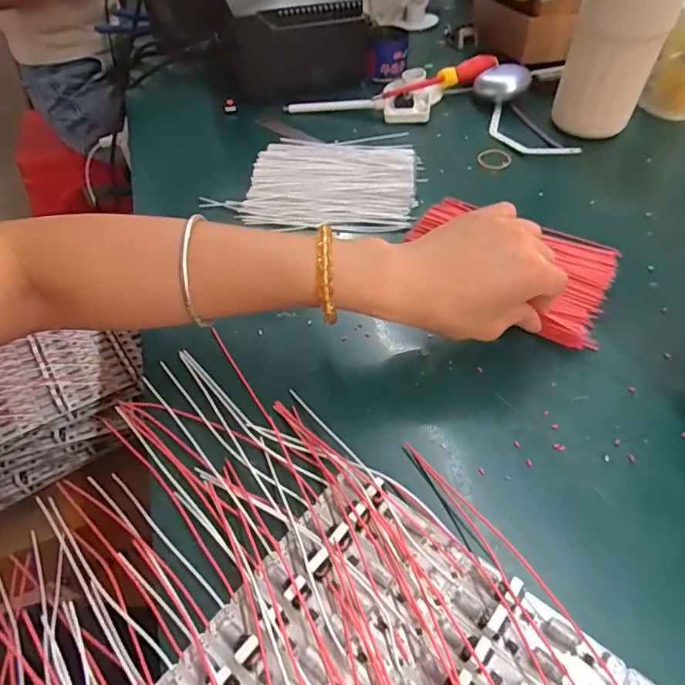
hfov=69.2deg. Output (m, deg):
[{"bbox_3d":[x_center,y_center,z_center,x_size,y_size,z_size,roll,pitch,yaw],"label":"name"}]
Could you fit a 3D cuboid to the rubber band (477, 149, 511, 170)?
[{"bbox_3d":[0.143,-0.173,0.469,0.030,0.007,0.029,4,50,7],"label":"rubber band"}]

